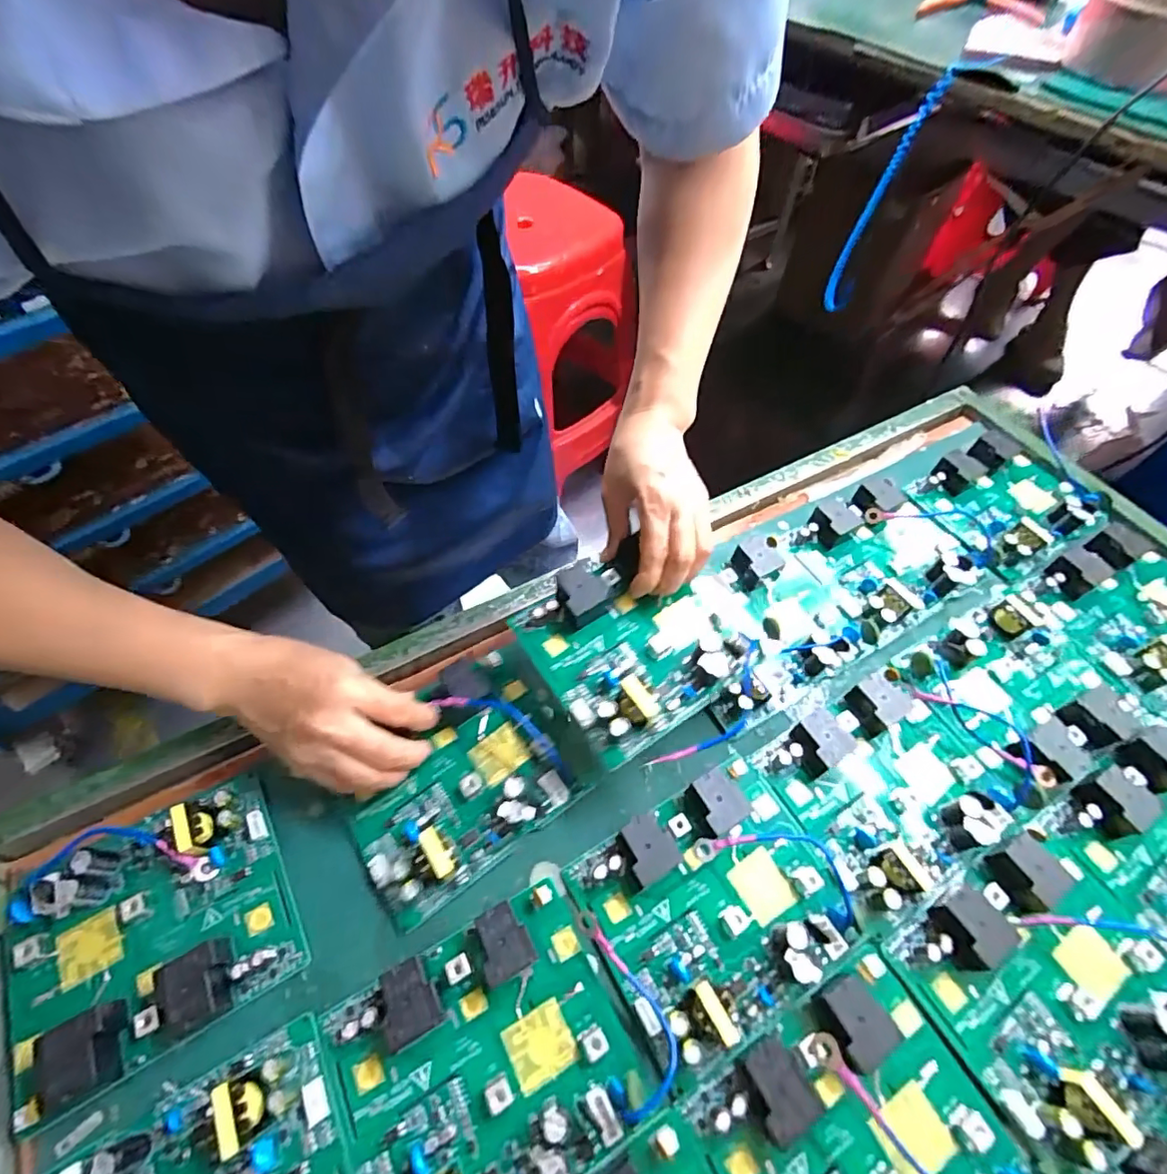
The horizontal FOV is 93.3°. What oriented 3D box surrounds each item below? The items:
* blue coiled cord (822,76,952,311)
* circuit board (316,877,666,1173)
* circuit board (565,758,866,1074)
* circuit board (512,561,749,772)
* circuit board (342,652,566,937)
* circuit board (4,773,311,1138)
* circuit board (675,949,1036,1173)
[{"bbox_3d":[0.331,-0.428,0.625,0.041,0.227,0.042,22,59,12],"label":"blue coiled cord"},{"bbox_3d":[-0.046,0.225,0.260,0.133,0.022,0.112,-25,61,-16],"label":"circuit board"},{"bbox_3d":[0.074,0.169,0.300,0.131,0.022,0.107,-26,61,-17],"label":"circuit board"},{"bbox_3d":[0.030,0.034,0.336,0.111,0.026,0.110,-28,62,-18],"label":"circuit board"},{"bbox_3d":[-0.079,0.111,0.333,0.129,0.025,0.113,-30,62,-19],"label":"circuit board"},{"bbox_3d":[-0.227,0.173,0.283,0.127,0.025,0.115,-25,61,-16],"label":"circuit board"},{"bbox_3d":[0.129,0.256,0.243,0.133,0.025,0.119,-26,61,-17],"label":"circuit board"}]

